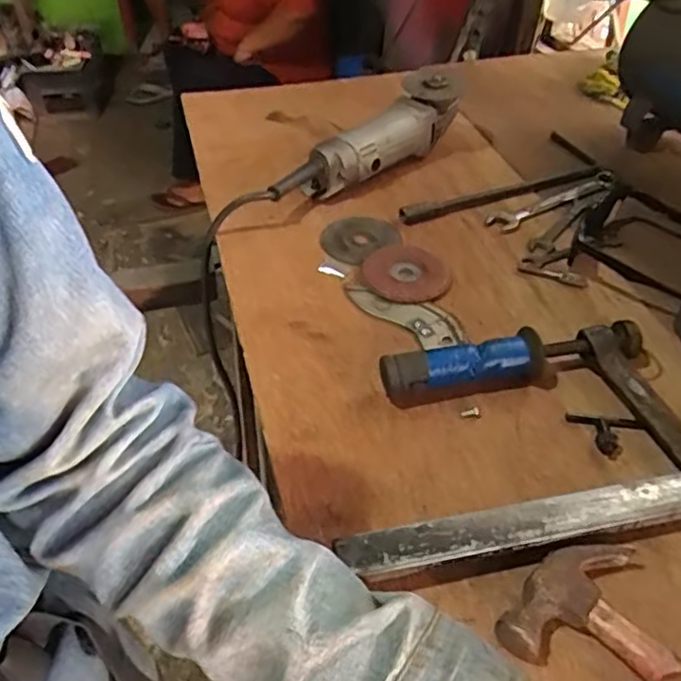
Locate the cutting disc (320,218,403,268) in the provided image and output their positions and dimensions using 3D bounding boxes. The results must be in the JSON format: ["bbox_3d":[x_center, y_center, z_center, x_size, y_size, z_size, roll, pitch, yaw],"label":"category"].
[{"bbox_3d":[0.022,-0.111,0.692,0.083,0.004,0.083,0,44,0],"label":"cutting disc"}]

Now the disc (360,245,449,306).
[{"bbox_3d":[0.066,-0.066,0.643,0.089,0.008,0.089,0,44,0],"label":"disc"}]

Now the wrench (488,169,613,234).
[{"bbox_3d":[0.241,-0.162,0.738,0.181,0.019,0.030,-22,48,-21],"label":"wrench"}]

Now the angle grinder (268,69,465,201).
[{"bbox_3d":[0.032,-0.233,0.758,0.297,0.084,0.069,-34,54,-30],"label":"angle grinder"}]

